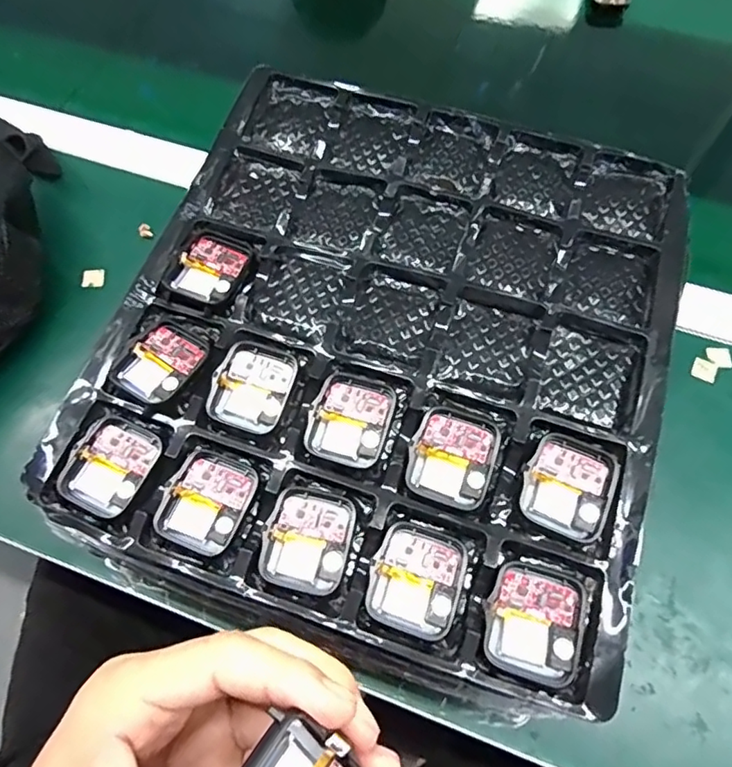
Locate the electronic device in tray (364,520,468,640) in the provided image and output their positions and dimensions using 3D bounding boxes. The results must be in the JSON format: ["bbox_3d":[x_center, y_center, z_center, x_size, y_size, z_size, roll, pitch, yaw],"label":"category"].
[{"bbox_3d":[0.022,0.082,0.232,0.037,0.007,0.042,17,67,9],"label":"electronic device in tray"}]

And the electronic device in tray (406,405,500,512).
[{"bbox_3d":[0.040,0.032,0.249,0.036,0.006,0.042,17,67,9],"label":"electronic device in tray"}]

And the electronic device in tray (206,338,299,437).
[{"bbox_3d":[-0.055,0.000,0.269,0.036,0.010,0.043,17,67,9],"label":"electronic device in tray"}]

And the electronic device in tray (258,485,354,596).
[{"bbox_3d":[-0.025,0.068,0.241,0.036,0.006,0.043,12,66,7],"label":"electronic device in tray"}]

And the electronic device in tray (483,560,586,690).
[{"bbox_3d":[0.069,0.098,0.225,0.036,0.009,0.042,16,67,9],"label":"electronic device in tray"}]

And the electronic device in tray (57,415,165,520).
[{"bbox_3d":[-0.118,0.039,0.256,0.037,0.008,0.043,23,68,11],"label":"electronic device in tray"}]

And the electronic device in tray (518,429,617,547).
[{"bbox_3d":[0.090,0.046,0.245,0.036,0.008,0.041,22,68,11],"label":"electronic device in tray"}]

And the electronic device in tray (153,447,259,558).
[{"bbox_3d":[-0.071,0.053,0.247,0.036,0.006,0.043,20,67,10],"label":"electronic device in tray"}]

